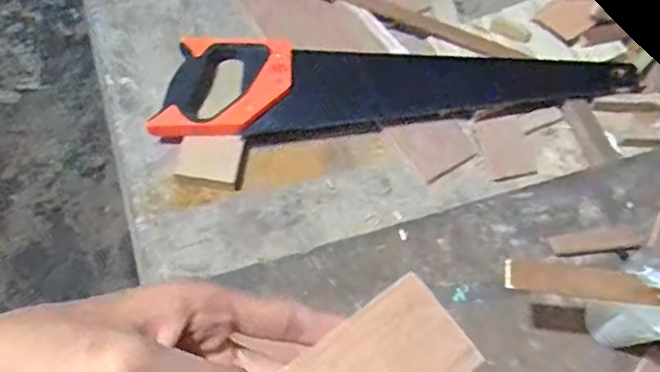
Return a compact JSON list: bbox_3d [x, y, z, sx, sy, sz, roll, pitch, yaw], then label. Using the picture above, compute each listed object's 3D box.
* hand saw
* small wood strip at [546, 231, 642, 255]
[{"bbox_3d":[0.079,-0.118,0.679,0.513,0.030,0.109,-4,62,-5],"label":"hand saw"},{"bbox_3d":[0.250,0.053,0.584,0.091,0.009,0.018,-6,64,-7],"label":"small wood strip"}]

